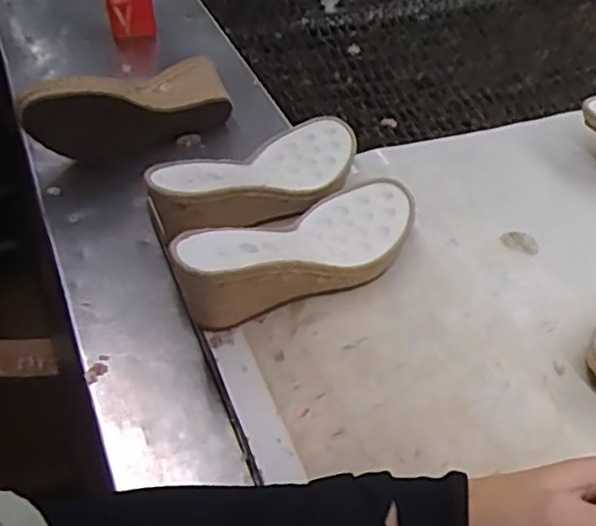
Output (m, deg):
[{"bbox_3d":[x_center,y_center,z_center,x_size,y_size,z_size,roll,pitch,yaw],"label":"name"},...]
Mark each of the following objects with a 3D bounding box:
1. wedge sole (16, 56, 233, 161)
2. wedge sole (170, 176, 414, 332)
[{"bbox_3d":[-0.159,-0.156,0.661,0.213,0.086,0.059,-30,54,-30],"label":"wedge sole"},{"bbox_3d":[0.011,-0.017,0.519,0.222,0.064,0.082,-33,56,-32],"label":"wedge sole"}]

